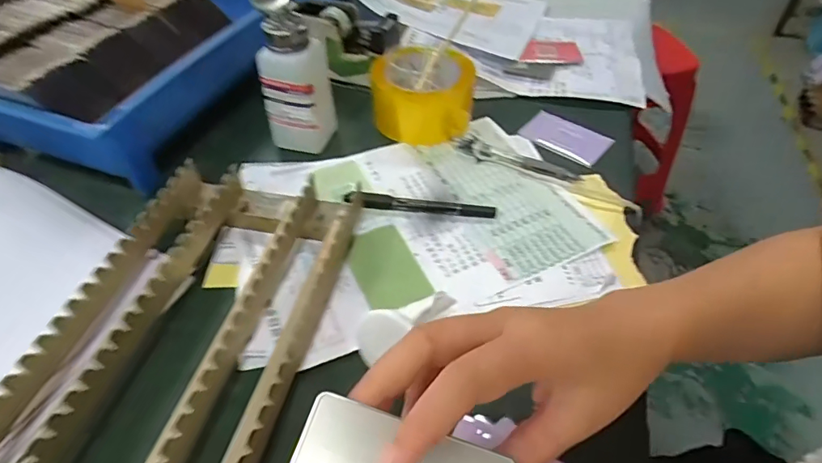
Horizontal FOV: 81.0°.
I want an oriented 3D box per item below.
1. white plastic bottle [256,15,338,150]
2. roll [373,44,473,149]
[{"bbox_3d":[-0.109,-0.139,0.468,0.059,0.119,0.048,7,47,7],"label":"white plastic bottle"},{"bbox_3d":[0.014,-0.152,0.523,0.102,0.067,0.102,0,47,0],"label":"roll"}]

